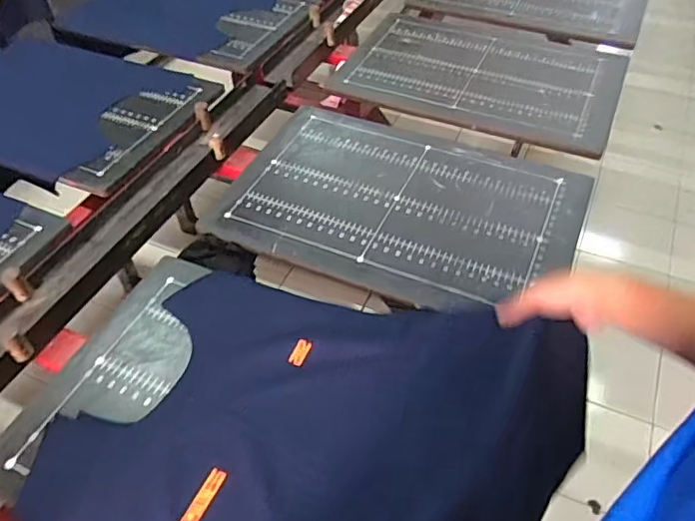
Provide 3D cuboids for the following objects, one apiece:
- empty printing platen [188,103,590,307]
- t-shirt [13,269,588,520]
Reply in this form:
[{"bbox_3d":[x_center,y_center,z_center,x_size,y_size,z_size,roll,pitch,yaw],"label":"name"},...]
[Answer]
[{"bbox_3d":[0.078,-0.107,0.993,0.596,0.015,0.379,18,50,19],"label":"empty printing platen"},{"bbox_3d":[-0.045,0.220,0.705,0.559,0.118,0.518,24,53,23],"label":"t-shirt"}]

